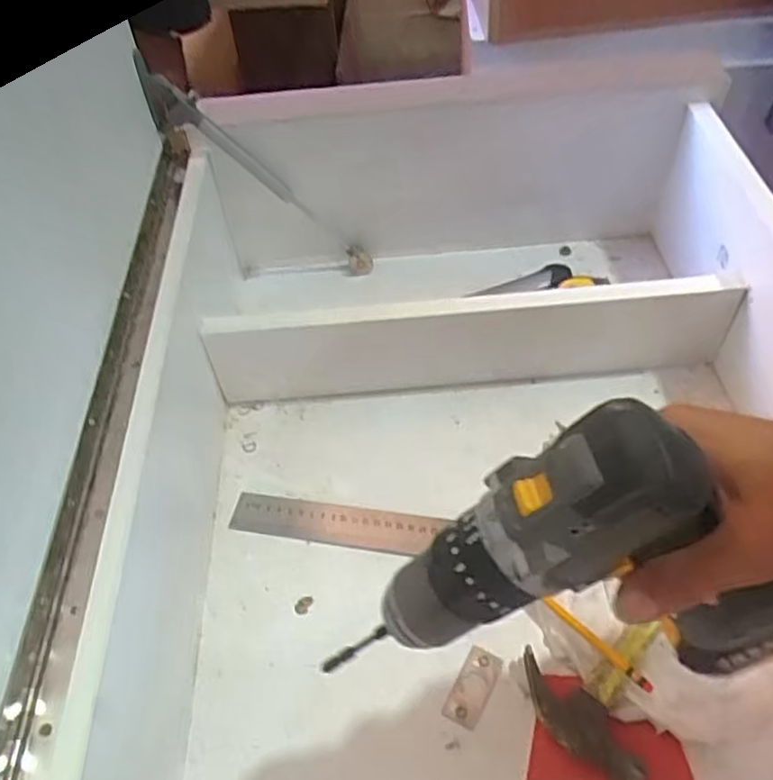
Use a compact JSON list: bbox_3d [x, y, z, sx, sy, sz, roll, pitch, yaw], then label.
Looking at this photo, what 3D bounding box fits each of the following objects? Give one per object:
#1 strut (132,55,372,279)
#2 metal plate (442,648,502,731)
[{"bbox_3d":[-0.138,-0.225,0.752,0.046,0.330,0.026,-28,42,32],"label":"strut"},{"bbox_3d":[0.064,0.220,0.516,0.026,0.004,0.055,23,65,15],"label":"metal plate"}]

